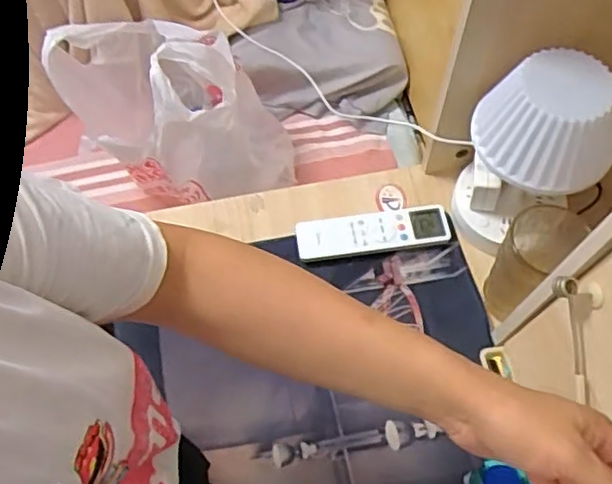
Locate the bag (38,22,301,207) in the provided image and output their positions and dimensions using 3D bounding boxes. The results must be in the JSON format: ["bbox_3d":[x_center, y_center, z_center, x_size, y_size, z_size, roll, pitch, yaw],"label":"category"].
[{"bbox_3d":[-0.205,-0.225,1.016,0.339,0.299,0.255,-9,62,-3],"label":"bag"}]

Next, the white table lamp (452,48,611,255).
[{"bbox_3d":[0.227,-0.080,0.657,0.108,0.223,0.118,-8,62,-2],"label":"white table lamp"}]

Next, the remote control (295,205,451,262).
[{"bbox_3d":[0.078,-0.011,0.733,0.176,0.015,0.049,-8,62,-2],"label":"remote control"}]

